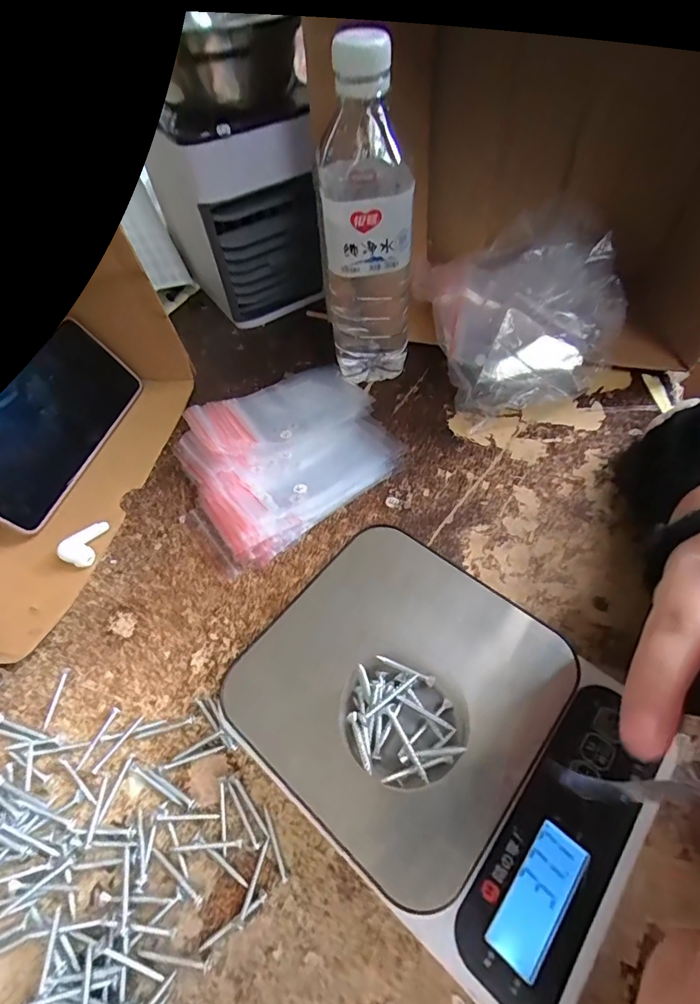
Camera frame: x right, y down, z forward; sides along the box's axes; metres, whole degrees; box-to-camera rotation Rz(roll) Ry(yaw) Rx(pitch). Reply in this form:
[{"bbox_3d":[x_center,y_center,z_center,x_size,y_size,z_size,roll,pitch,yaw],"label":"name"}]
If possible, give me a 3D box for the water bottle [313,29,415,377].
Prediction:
[{"bbox_3d":[0.013,-0.189,0.332,0.061,0.212,0.061,-1,55,4],"label":"water bottle"}]

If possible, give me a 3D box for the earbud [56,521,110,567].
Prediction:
[{"bbox_3d":[-0.185,0.028,0.318,0.018,0.018,0.035,4,56,7],"label":"earbud"}]

